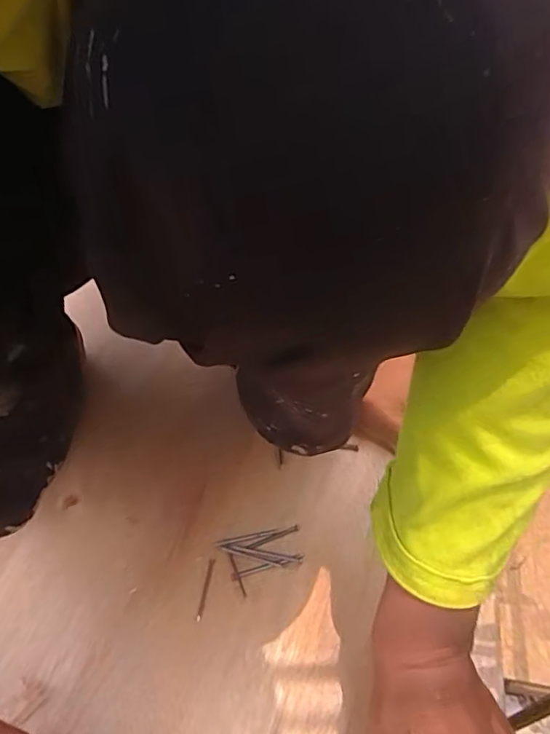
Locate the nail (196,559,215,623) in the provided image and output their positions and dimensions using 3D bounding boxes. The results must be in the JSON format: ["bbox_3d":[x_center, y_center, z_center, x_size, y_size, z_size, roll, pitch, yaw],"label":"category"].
[{"bbox_3d":[-0.049,0.155,0.391,0.004,0.004,0.042,7,51,9],"label":"nail"}]

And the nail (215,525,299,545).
[{"bbox_3d":[-0.013,0.124,0.413,0.061,0.004,0.005,-9,50,-4],"label":"nail"}]

